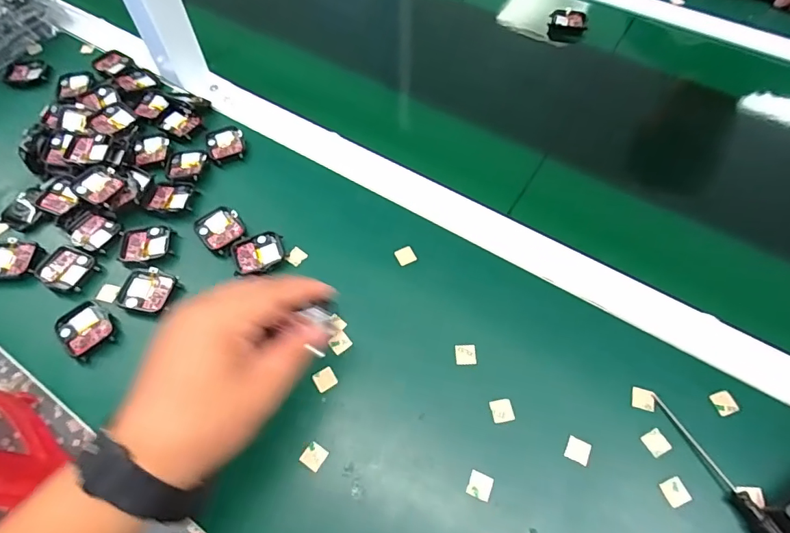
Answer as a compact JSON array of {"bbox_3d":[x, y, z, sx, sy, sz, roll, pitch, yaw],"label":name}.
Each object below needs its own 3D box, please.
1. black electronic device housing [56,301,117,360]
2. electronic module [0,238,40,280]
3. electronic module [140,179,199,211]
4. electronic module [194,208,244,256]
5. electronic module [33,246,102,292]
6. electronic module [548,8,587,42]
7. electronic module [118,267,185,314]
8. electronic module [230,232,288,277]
[{"bbox_3d":[-0.248,0.051,0.366,0.037,0.009,0.042,-39,67,-17],"label":"black electronic device housing"},{"bbox_3d":[-0.339,-0.006,0.400,0.048,0.009,0.040,-1,62,2],"label":"electronic module"},{"bbox_3d":[-0.213,-0.066,0.430,0.044,0.007,0.037,7,63,6],"label":"electronic module"},{"bbox_3d":[-0.159,-0.035,0.413,0.038,0.008,0.044,-35,66,-15],"label":"electronic module"},{"bbox_3d":[-0.285,0.002,0.395,0.046,0.005,0.037,22,65,14],"label":"electronic module"},{"bbox_3d":[0.227,-0.318,0.598,0.046,0.024,0.035,14,60,8],"label":"electronic module"},{"bbox_3d":[-0.208,0.021,0.382,0.045,0.009,0.038,10,63,8],"label":"electronic module"},{"bbox_3d":[-0.120,-0.011,0.402,0.047,0.007,0.040,-26,64,-11],"label":"electronic module"}]

